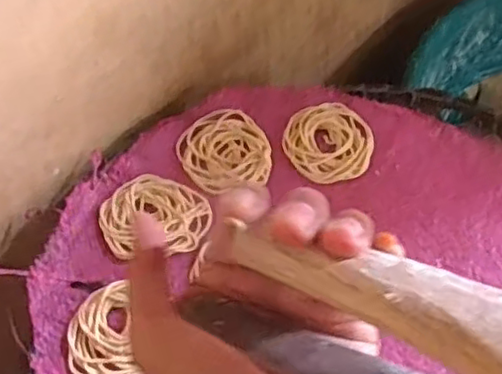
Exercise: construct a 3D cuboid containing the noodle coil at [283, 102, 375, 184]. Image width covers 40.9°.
[{"bbox_3d":[0.058,-0.034,0.501,0.064,0.007,0.065,0,55,0],"label":"noodle coil"}]

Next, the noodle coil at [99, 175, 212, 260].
[{"bbox_3d":[-0.066,0.018,0.465,0.072,0.006,0.060,-4,55,-2],"label":"noodle coil"}]

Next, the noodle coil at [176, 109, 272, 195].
[{"bbox_3d":[-0.019,-0.028,0.496,0.064,0.004,0.067,0,55,0],"label":"noodle coil"}]

